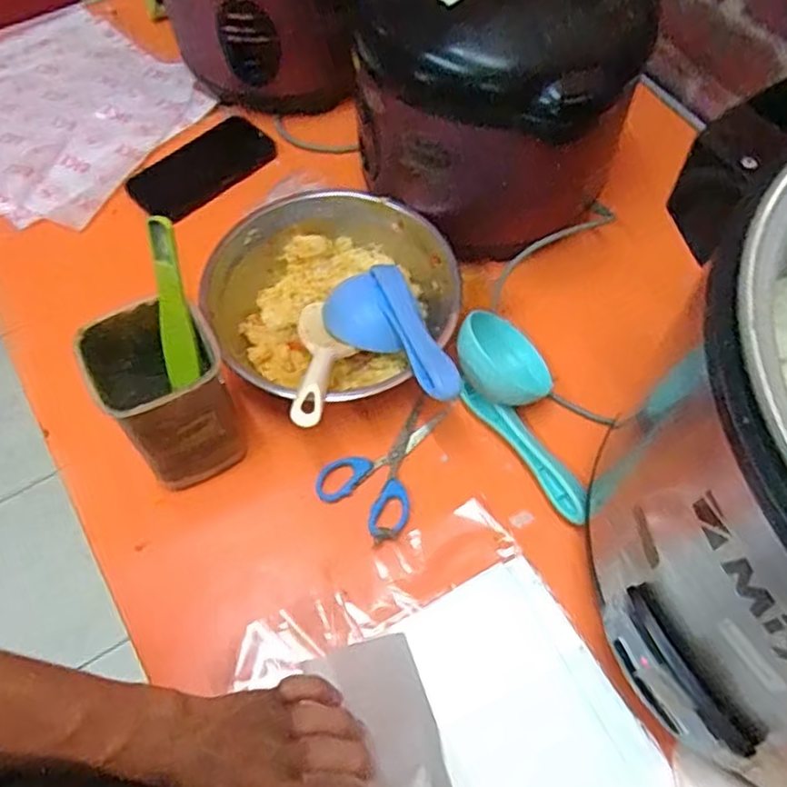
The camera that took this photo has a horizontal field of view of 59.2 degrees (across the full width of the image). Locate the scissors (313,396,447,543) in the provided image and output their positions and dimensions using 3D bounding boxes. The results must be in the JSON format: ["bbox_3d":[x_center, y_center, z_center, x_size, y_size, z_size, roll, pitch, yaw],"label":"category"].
[{"bbox_3d":[0.002,0.064,0.624,0.085,0.007,0.131,37,69,18],"label":"scissors"}]

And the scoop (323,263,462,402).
[{"bbox_3d":[0.002,-0.051,0.616,0.067,0.071,0.183,-32,46,-15],"label":"scoop"}]

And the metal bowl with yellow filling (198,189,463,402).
[{"bbox_3d":[-0.054,-0.089,0.667,0.223,0.069,0.208,0,62,1],"label":"metal bowl with yellow filling"}]

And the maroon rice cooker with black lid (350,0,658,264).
[{"bbox_3d":[0.087,-0.283,0.633,0.242,0.224,0.221,0,62,1],"label":"maroon rice cooker with black lid"}]

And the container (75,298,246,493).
[{"bbox_3d":[-0.180,0.006,0.574,0.087,0.155,0.094,-28,65,-14],"label":"container"}]

